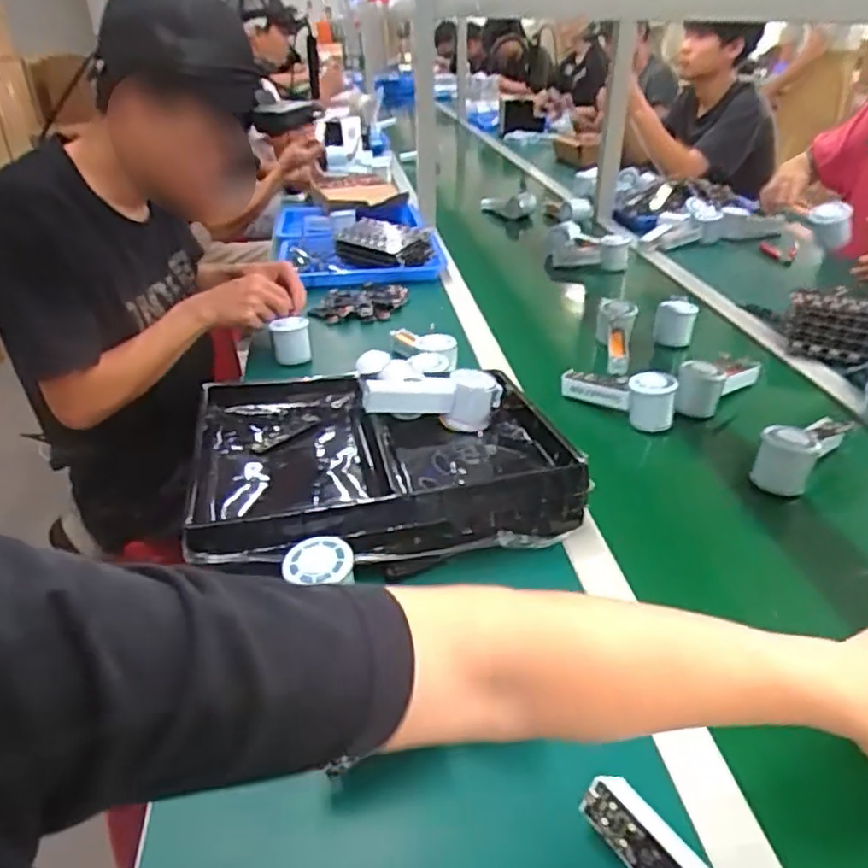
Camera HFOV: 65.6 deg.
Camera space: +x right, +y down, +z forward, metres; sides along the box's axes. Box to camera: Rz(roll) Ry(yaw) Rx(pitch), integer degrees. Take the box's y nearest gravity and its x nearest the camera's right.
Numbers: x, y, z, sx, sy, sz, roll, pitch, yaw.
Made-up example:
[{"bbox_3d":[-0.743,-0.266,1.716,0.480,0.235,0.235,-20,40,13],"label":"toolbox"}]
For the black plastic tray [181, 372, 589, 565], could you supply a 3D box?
[{"bbox_3d":[-0.058,0.019,0.728,0.378,0.073,0.281,-5,32,-8],"label":"black plastic tray"}]

